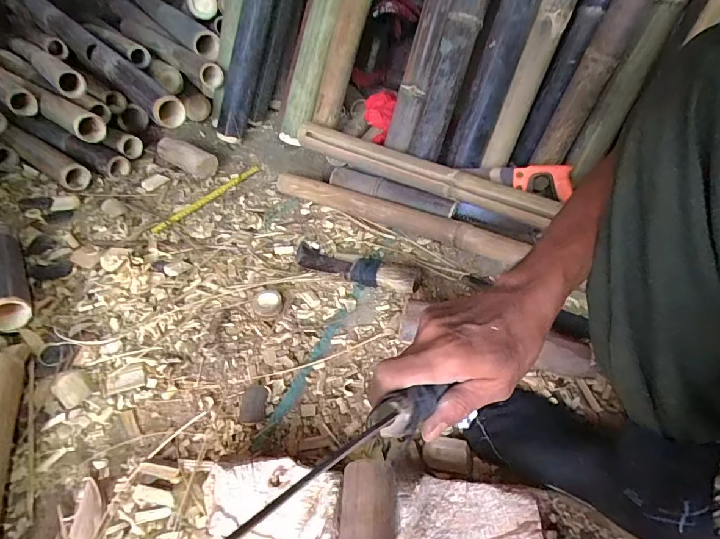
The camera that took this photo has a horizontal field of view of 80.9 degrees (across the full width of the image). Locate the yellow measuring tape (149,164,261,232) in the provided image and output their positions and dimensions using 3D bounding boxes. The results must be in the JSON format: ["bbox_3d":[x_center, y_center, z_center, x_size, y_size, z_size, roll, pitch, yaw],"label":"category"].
[{"bbox_3d":[-0.325,-0.159,0.918,0.025,0.004,0.298,25,48,23],"label":"yellow measuring tape"}]

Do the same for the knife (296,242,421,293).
[{"bbox_3d":[-0.014,-0.008,0.730,0.234,0.043,0.054,19,46,17],"label":"knife"}]

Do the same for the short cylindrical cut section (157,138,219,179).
[{"bbox_3d":[-0.398,-0.261,0.976,0.151,0.073,0.060,29,50,26],"label":"short cylindrical cut section"}]

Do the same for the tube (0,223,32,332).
[{"bbox_3d":[-0.583,0.005,0.686,0.060,0.063,0.241,-26,50,-26],"label":"tube"}]

